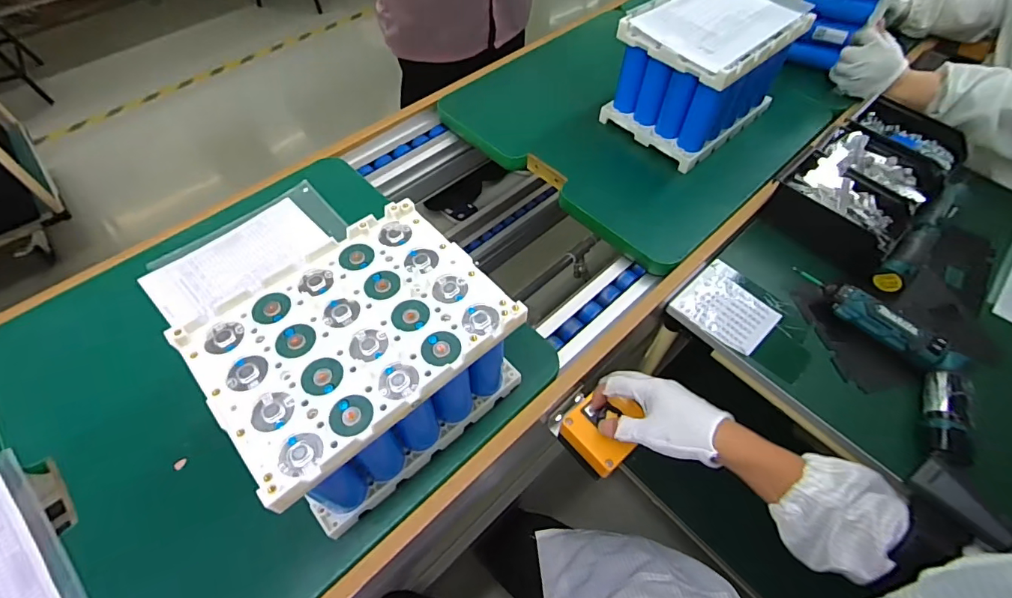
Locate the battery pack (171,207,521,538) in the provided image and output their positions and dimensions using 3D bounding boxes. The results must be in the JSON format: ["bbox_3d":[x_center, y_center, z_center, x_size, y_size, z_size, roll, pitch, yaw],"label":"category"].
[{"bbox_3d":[-0.127,0.059,0.449,0.230,0.146,0.176,-36,64,-22],"label":"battery pack"}]

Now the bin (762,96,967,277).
[{"bbox_3d":[0.562,-0.179,0.729,0.358,0.061,0.199,-39,65,-23],"label":"bin"}]

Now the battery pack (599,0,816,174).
[{"bbox_3d":[0.306,-0.356,0.743,0.255,0.181,0.176,-37,65,-23],"label":"battery pack"}]

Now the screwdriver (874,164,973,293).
[{"bbox_3d":[0.599,-0.100,0.676,0.273,0.038,0.043,-39,65,-24],"label":"screwdriver"}]

